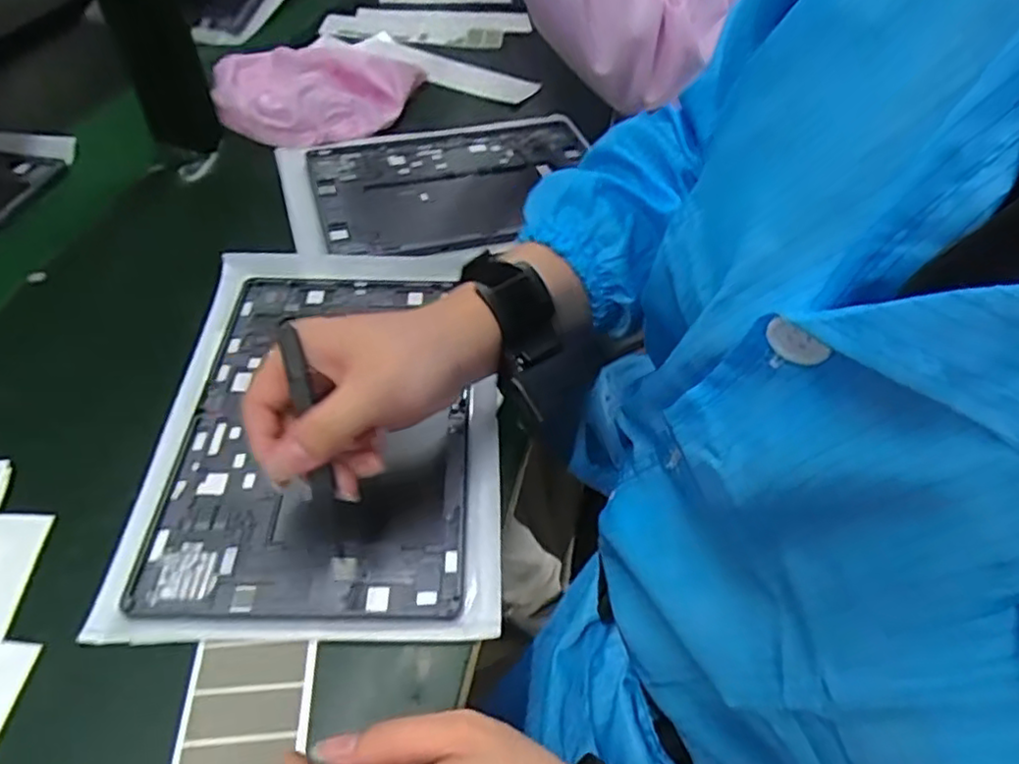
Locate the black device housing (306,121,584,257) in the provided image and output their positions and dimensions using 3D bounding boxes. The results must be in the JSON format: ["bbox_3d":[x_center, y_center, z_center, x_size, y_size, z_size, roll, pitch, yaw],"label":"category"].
[{"bbox_3d":[-0.045,-0.178,0.601,0.245,0.015,0.177,-13,50,-12],"label":"black device housing"}]

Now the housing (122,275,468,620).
[{"bbox_3d":[-0.112,0.024,0.423,0.168,0.021,0.256,-1,49,-1],"label":"housing"}]

